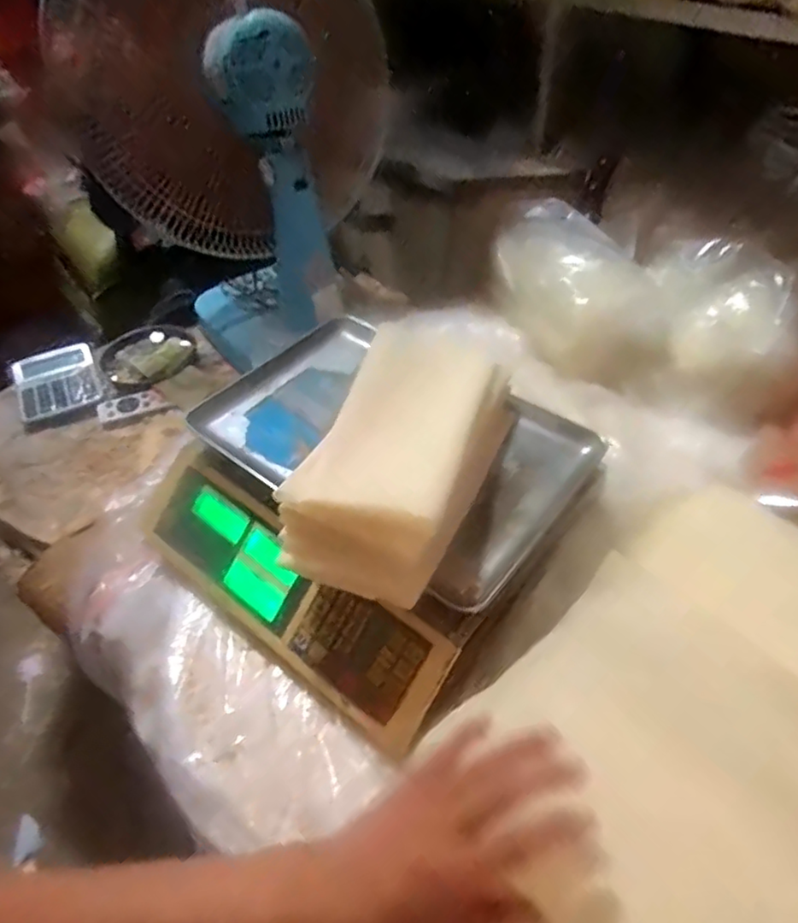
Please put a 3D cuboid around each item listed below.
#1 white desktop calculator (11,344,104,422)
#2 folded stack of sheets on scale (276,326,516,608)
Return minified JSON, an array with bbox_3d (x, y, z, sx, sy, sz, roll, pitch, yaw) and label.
[{"bbox_3d":[-0.460,-0.108,0.825,0.111,0.035,0.125,-21,47,-18],"label":"white desktop calculator"},{"bbox_3d":[0.011,-0.017,0.521,0.127,0.079,0.257,15,47,17],"label":"folded stack of sheets on scale"}]

